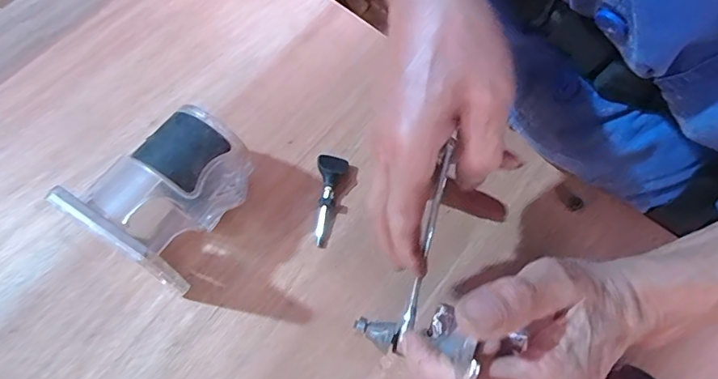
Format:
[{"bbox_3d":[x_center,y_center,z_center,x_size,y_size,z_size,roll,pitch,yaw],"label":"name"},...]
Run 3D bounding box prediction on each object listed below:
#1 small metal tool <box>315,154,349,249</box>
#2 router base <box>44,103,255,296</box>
[{"bbox_3d":[-0.022,0.008,0.361,0.023,0.015,0.073,2,69,-2],"label":"small metal tool"},{"bbox_3d":[-0.126,0.003,0.321,0.071,0.086,0.105,36,72,11],"label":"router base"}]

